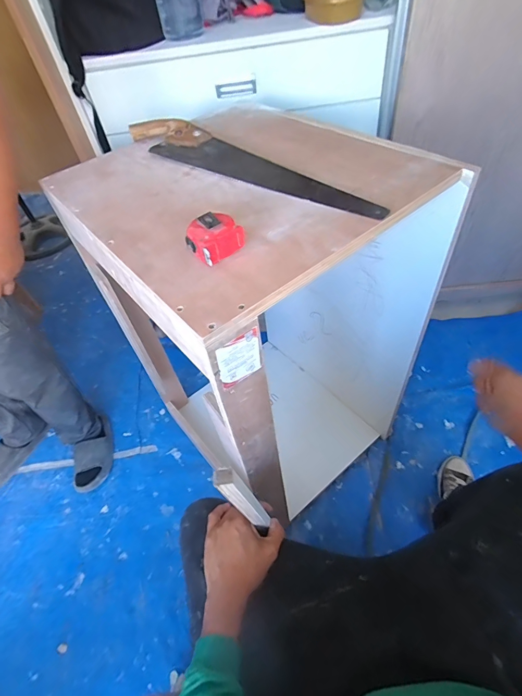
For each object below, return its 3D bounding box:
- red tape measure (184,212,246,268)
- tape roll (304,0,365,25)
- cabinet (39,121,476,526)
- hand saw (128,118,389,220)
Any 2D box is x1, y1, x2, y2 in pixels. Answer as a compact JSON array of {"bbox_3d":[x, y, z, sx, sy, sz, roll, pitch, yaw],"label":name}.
[{"bbox_3d":[-0.060,-0.143,0.469,0.062,0.039,0.051,-36,56,-21],"label":"red tape measure"},{"bbox_3d":[0.178,-0.856,0.913,0.113,0.061,0.121,-28,51,-16],"label":"tape roll"},{"bbox_3d":[0.003,-0.040,0.907,0.492,0.833,0.544,-34,53,-20],"label":"cabinet"},{"bbox_3d":[-0.034,-0.325,0.627,0.547,0.026,0.084,30,60,26],"label":"hand saw"}]

